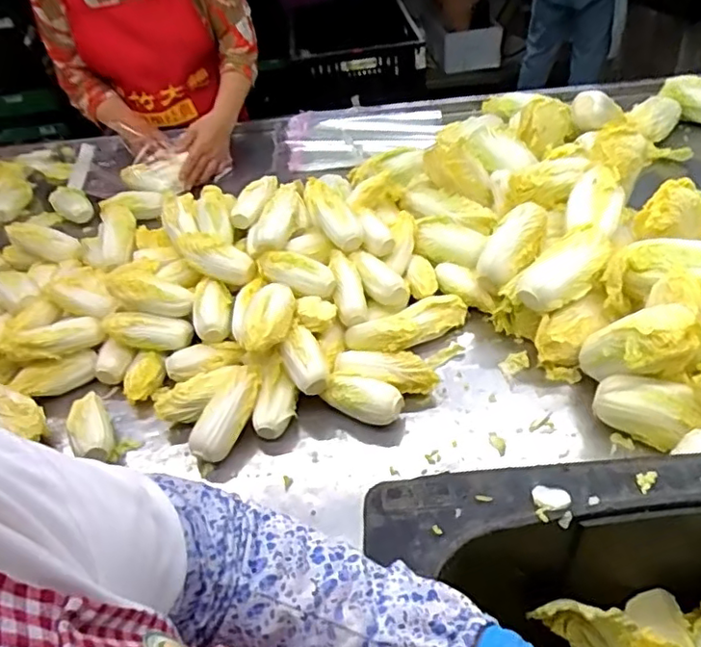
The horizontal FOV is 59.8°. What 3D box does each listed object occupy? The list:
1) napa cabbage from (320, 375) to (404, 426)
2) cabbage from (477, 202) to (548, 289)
[{"bbox_3d":[0.016,0.094,0.737,0.095,0.051,0.046,17,47,25],"label":"napa cabbage"},{"bbox_3d":[0.220,-0.109,0.824,0.063,0.066,0.115,21,49,29],"label":"cabbage"}]

